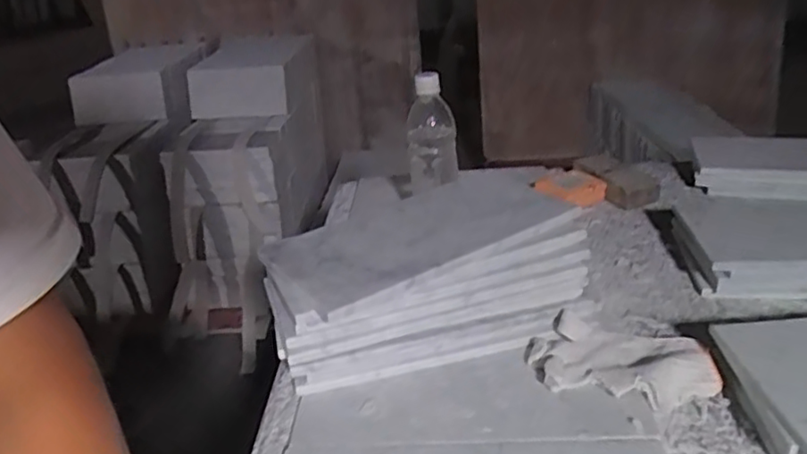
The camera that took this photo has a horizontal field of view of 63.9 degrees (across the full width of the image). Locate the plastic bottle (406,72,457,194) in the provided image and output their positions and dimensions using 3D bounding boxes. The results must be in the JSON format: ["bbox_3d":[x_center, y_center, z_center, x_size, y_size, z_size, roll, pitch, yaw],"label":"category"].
[{"bbox_3d":[0.036,-0.122,0.836,0.061,0.148,0.052,-3,4,2],"label":"plastic bottle"}]

